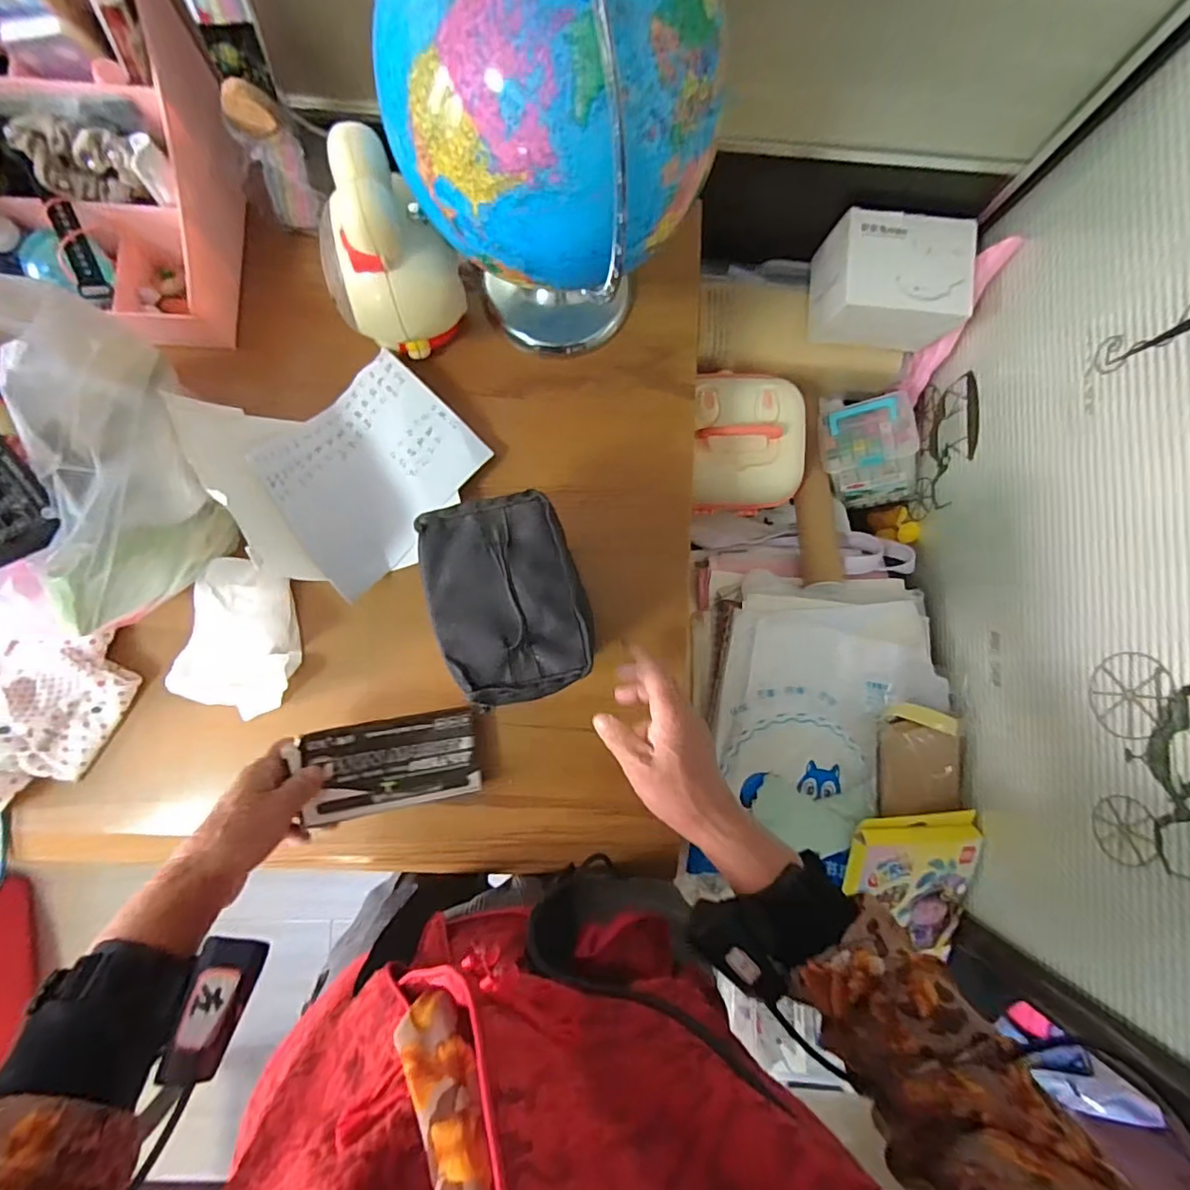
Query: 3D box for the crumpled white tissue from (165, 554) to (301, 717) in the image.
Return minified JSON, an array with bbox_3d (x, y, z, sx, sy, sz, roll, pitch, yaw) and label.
[{"bbox_3d":[-0.323,0.043,0.513,0.090,0.055,0.135,-11,86,-3],"label":"crumpled white tissue"}]

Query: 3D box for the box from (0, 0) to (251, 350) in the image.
[{"bbox_3d":[-0.515,-0.357,0.459,0.353,0.181,0.221,2,86,-2],"label":"box"}]

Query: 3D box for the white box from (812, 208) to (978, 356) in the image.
[{"bbox_3d":[0.348,-0.368,0.682,0.160,0.103,0.118,0,86,-3],"label":"white box"}]

